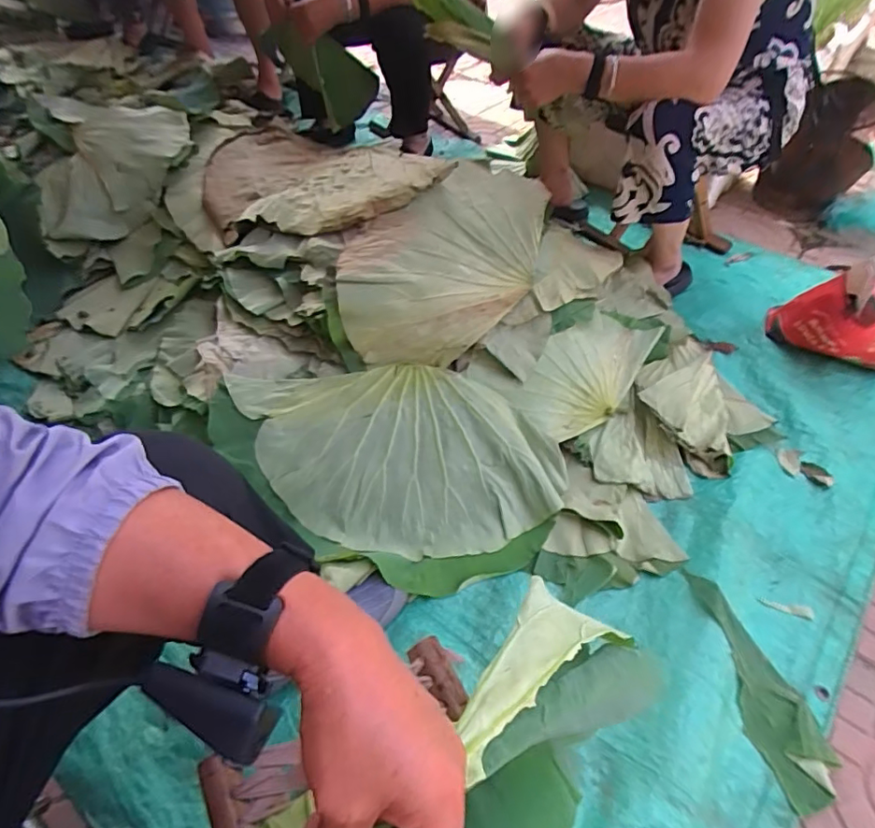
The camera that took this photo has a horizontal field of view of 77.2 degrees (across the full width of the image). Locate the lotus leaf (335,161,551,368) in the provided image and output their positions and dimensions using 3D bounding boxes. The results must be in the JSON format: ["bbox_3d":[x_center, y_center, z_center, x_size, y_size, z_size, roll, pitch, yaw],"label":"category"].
[{"bbox_3d":[0.015,-0.305,1.084,0.347,0.190,0.486,12,47,7],"label":"lotus leaf"}]

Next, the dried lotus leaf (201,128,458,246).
[{"bbox_3d":[-0.304,-0.519,1.255,0.689,0.122,0.385,29,55,37],"label":"dried lotus leaf"}]

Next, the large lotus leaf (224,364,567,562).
[{"bbox_3d":[-0.057,0.072,0.940,0.526,0.057,0.348,-10,77,-4],"label":"large lotus leaf"}]

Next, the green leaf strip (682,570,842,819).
[{"bbox_3d":[0.454,0.363,0.768,0.100,0.046,0.313,-9,51,-8],"label":"green leaf strip"}]

